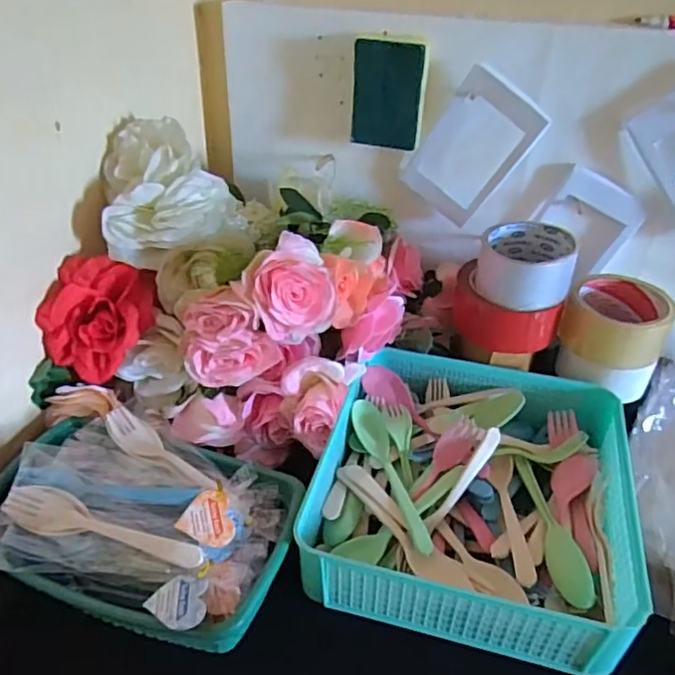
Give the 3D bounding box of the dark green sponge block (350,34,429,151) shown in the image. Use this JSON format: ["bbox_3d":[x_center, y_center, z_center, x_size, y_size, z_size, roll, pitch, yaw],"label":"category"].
[{"bbox_3d":[0.051,-0.243,0.599,0.071,0.097,0.025,12,37,13],"label":"dark green sponge block"}]

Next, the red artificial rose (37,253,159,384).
[{"bbox_3d":[-0.219,-0.022,0.556,0.087,0.108,0.060,32,2,-10],"label":"red artificial rose"}]

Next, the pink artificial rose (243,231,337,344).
[{"bbox_3d":[-0.042,-0.039,0.507,0.076,0.084,0.064,-6,37,-10],"label":"pink artificial rose"}]

